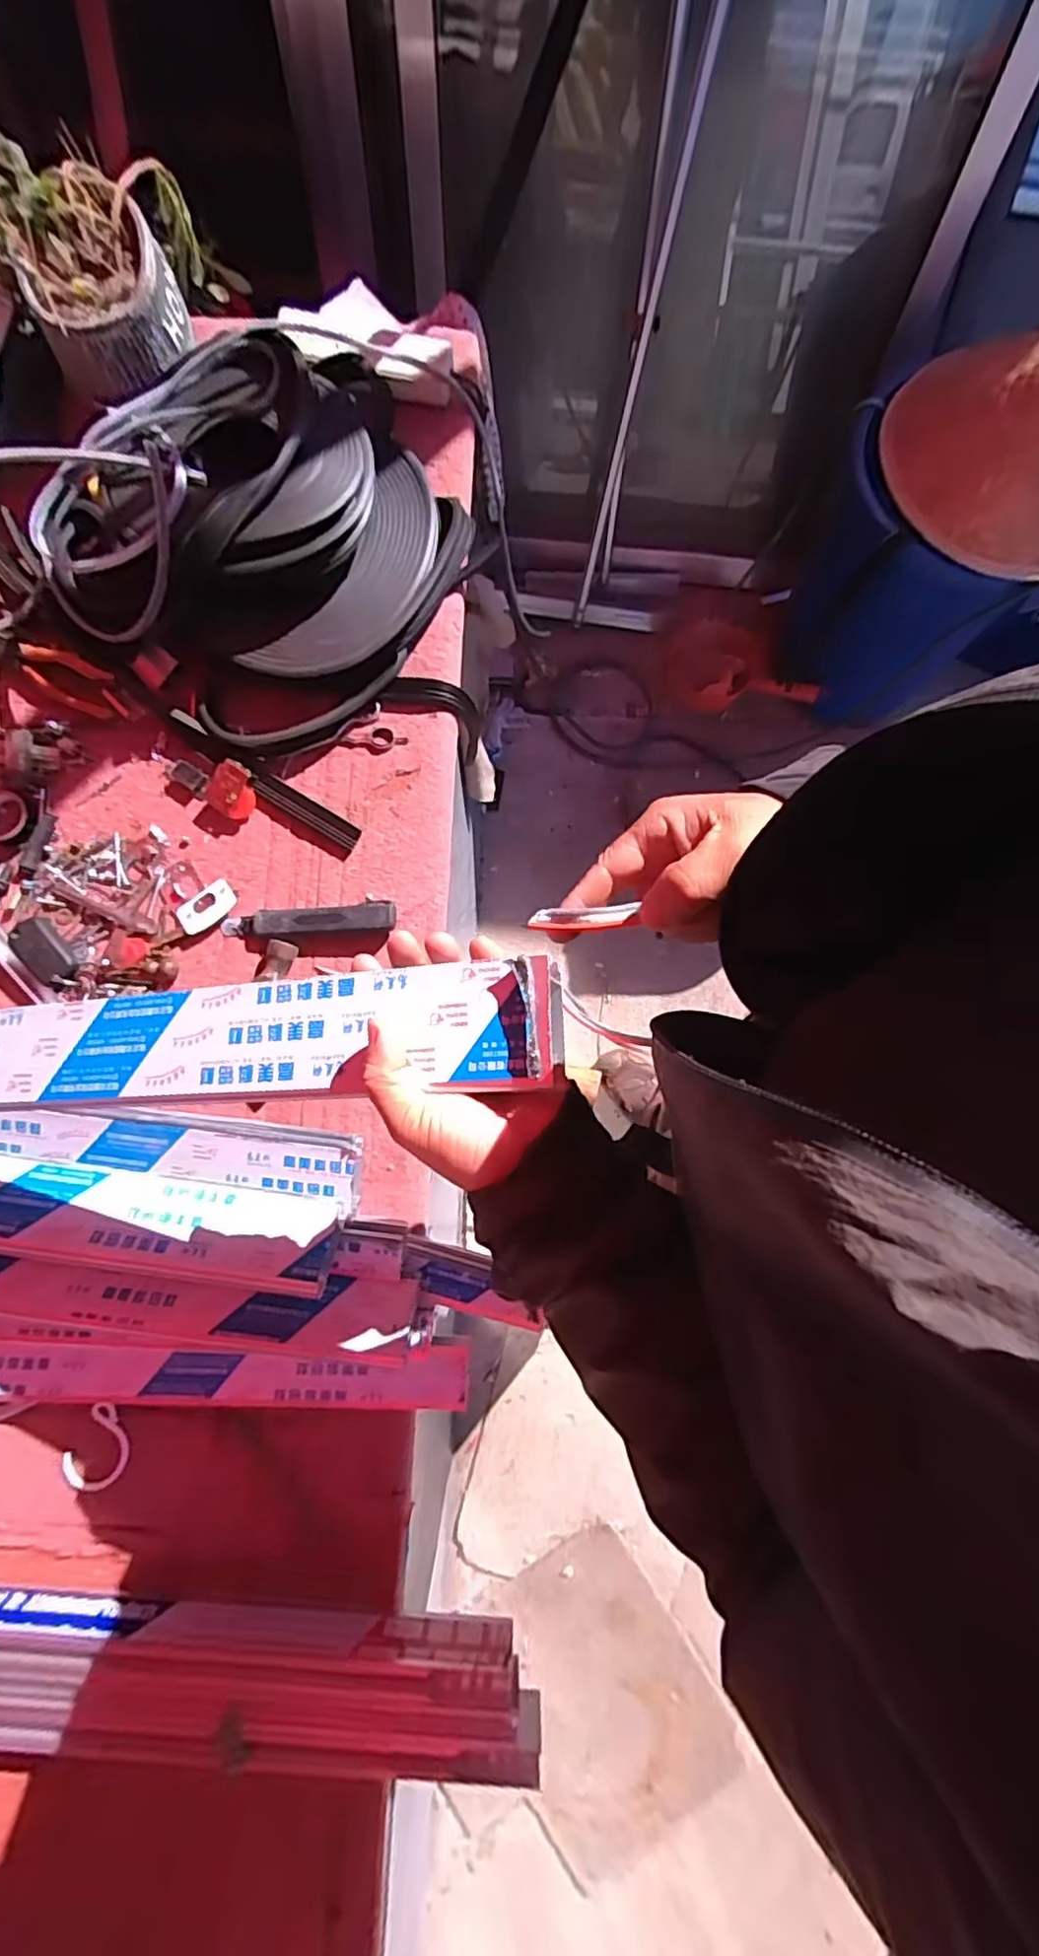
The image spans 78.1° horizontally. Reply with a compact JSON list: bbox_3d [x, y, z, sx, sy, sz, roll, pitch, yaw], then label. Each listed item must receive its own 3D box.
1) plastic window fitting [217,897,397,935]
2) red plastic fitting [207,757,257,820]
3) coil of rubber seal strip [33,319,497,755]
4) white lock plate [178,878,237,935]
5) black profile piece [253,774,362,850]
[{"bbox_3d":[-0.205,-0.059,0.621,0.168,0.020,0.032,-2,78,-1],"label":"plastic window fitting"},{"bbox_3d":[-0.281,-0.185,0.634,0.042,0.034,0.048,32,79,6],"label":"red plastic fitting"},{"bbox_3d":[-0.236,-0.458,0.641,0.341,0.128,0.407,37,80,7],"label":"coil of rubber seal strip"},{"bbox_3d":[-0.307,-0.070,0.629,0.057,0.006,0.038,-34,80,-8],"label":"white lock plate"},{"bbox_3d":[-0.213,-0.170,0.645,0.117,0.013,0.026,30,79,5],"label":"black profile piece"}]

